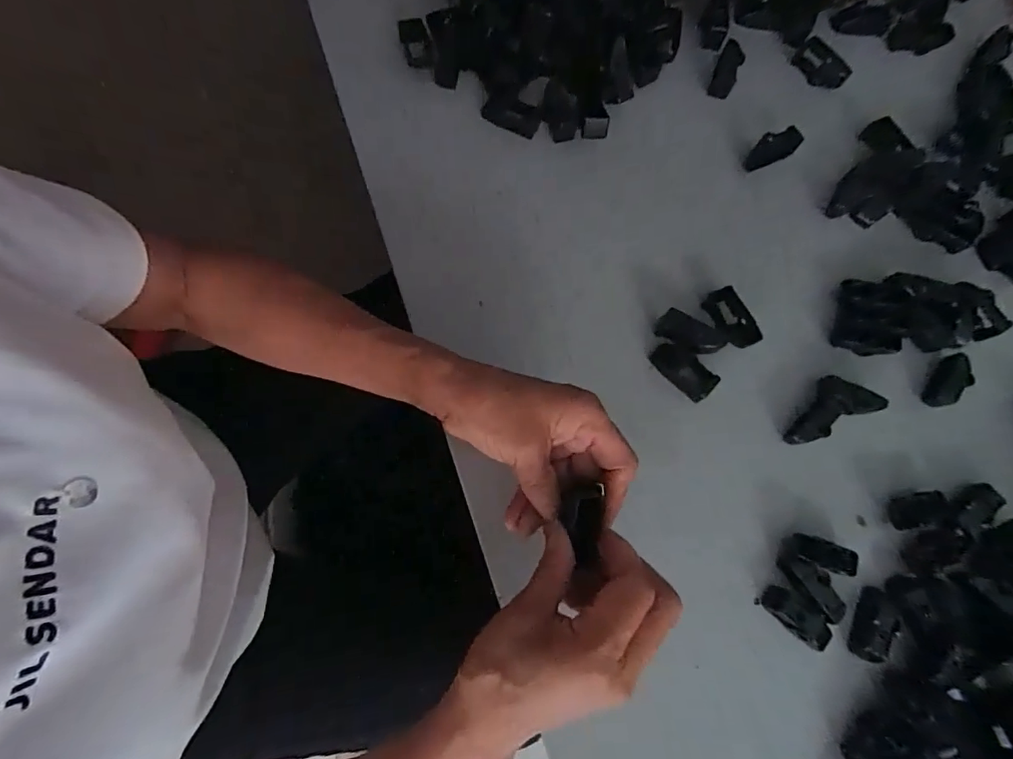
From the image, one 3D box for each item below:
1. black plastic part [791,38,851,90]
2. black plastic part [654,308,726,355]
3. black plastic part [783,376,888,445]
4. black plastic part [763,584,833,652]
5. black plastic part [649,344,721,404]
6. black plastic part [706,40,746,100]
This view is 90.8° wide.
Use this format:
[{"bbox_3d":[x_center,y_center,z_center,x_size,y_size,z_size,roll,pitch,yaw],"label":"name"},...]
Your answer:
[{"bbox_3d":[0.286,-0.285,0.454,0.049,0.018,0.023,44,78,11],"label":"black plastic part"},{"bbox_3d":[0.138,-0.034,0.379,0.051,0.017,0.021,26,75,20],"label":"black plastic part"},{"bbox_3d":[0.238,0.020,0.371,0.081,0.013,0.036,-23,75,-7],"label":"black plastic part"},{"bbox_3d":[0.194,0.158,0.330,0.047,0.009,0.018,40,77,10],"label":"black plastic part"},{"bbox_3d":[0.134,-0.008,0.377,0.022,0.012,0.050,-43,79,-12],"label":"black plastic part"},{"bbox_3d":[0.200,-0.280,0.453,0.020,0.011,0.054,22,75,5],"label":"black plastic part"}]

